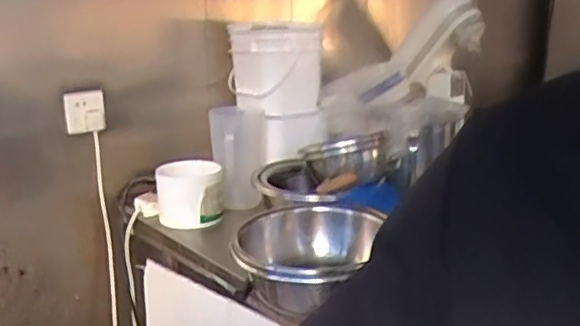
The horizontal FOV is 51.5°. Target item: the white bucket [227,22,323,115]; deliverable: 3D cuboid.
[{"bbox_3d":[-0.036,-0.238,1.499,0.232,0.211,0.204,-1,15,0],"label":"white bucket"}]

